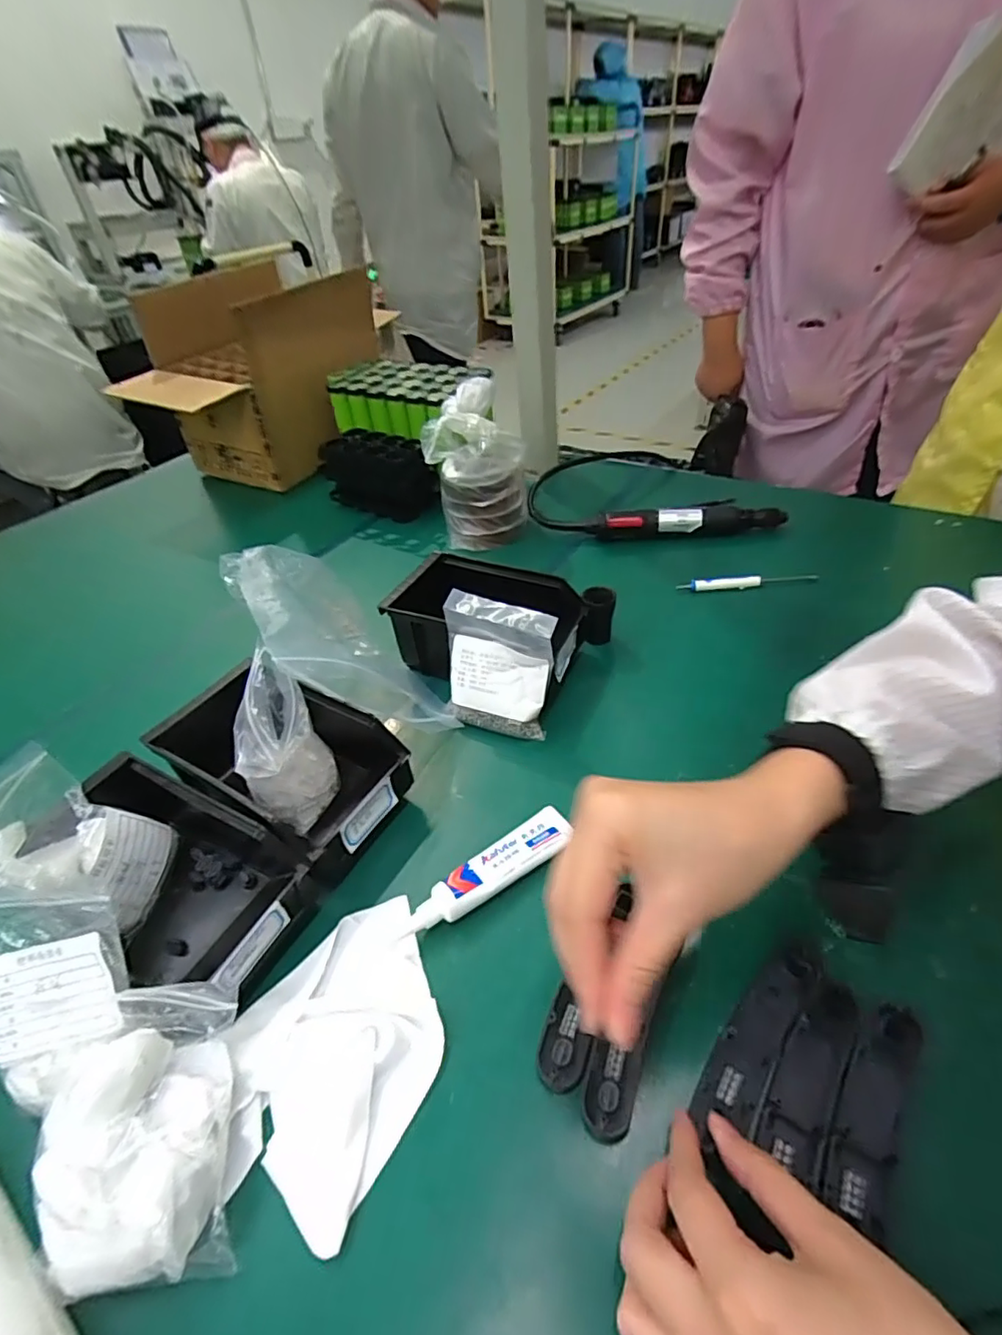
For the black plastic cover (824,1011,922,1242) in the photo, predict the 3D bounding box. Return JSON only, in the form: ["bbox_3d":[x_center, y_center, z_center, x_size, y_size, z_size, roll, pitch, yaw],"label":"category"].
[{"bbox_3d":[0.185,0.217,0.284,0.027,0.010,0.108,24,50,28],"label":"black plastic cover"}]

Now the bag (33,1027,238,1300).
[{"bbox_3d":[-0.170,0.230,0.275,0.078,0.059,0.098,-9,43,-4],"label":"bag"}]

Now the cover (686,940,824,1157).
[{"bbox_3d":[0.139,0.197,0.310,0.029,0.016,0.113,31,52,33],"label":"cover"}]

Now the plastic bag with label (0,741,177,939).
[{"bbox_3d":[-0.266,0.125,0.361,0.071,0.122,0.094,3,43,9],"label":"plastic bag with label"}]

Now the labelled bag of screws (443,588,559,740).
[{"bbox_3d":[-0.004,0.001,0.487,0.097,0.112,0.034,16,31,27],"label":"labelled bag of screws"}]

